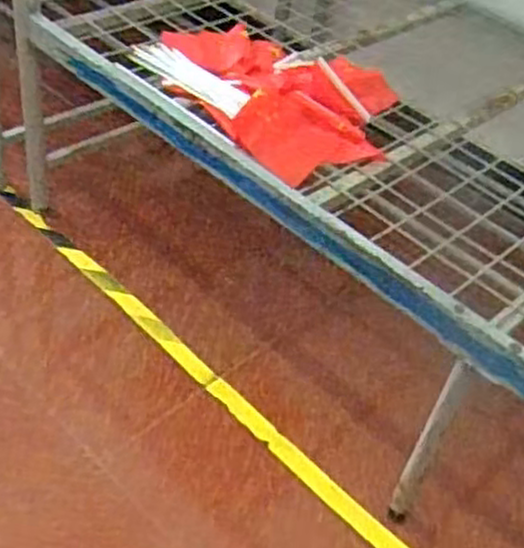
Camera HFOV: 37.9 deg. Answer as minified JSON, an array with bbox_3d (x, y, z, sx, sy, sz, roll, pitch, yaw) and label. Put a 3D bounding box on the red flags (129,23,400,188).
[{"bbox_3d":[0.034,-0.329,1.257,0.349,0.083,0.446,-22,52,-30],"label":"red flags"}]

